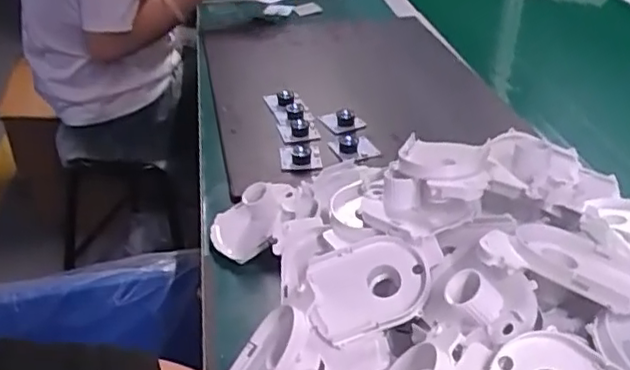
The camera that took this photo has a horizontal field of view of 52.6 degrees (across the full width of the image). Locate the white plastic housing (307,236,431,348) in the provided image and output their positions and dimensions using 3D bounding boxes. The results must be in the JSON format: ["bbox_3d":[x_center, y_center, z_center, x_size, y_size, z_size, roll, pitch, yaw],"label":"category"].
[{"bbox_3d":[0.037,0.071,0.445,0.084,0.023,0.063,-21,63,5],"label":"white plastic housing"}]

